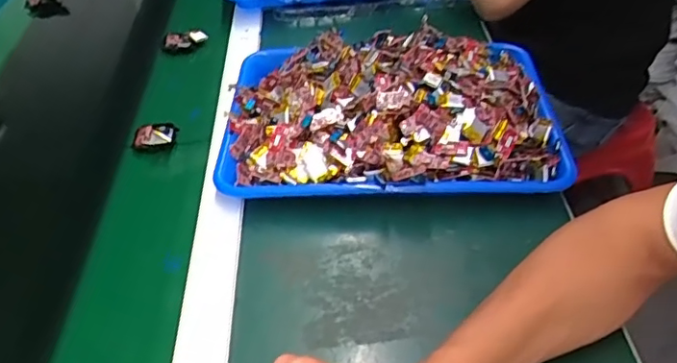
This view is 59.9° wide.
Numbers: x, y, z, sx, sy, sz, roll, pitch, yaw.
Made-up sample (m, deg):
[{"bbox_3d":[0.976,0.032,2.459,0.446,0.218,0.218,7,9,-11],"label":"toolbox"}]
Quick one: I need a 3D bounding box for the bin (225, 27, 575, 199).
[{"bbox_3d":[0.050,-0.080,0.599,0.327,0.070,0.236,-2,42,5],"label":"bin"}]

